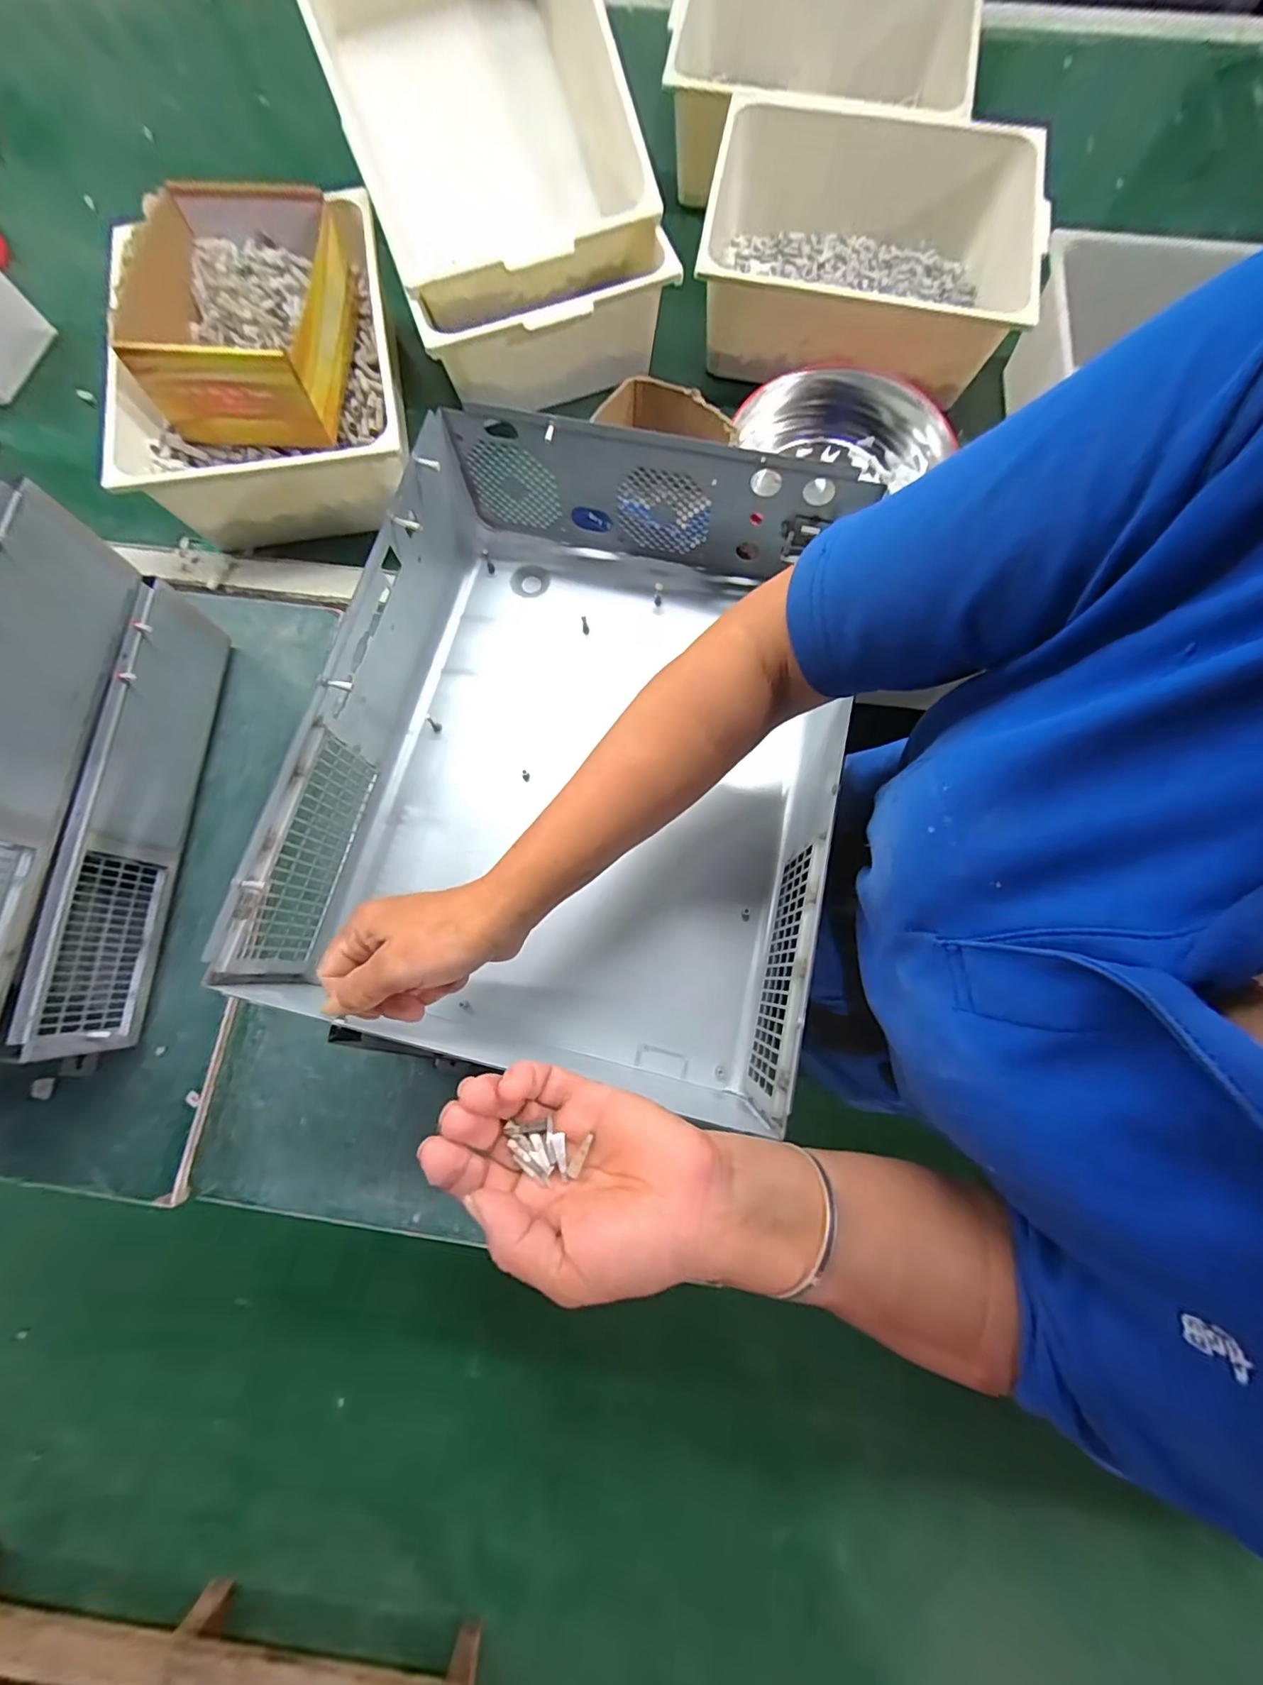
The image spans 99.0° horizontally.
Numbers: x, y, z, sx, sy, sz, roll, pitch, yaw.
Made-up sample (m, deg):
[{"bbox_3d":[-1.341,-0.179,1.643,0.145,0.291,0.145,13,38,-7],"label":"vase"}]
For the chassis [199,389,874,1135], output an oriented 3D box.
[{"bbox_3d":[-0.036,-0.067,0.382,0.323,0.118,0.426,12,78,3],"label":"chassis"}]

